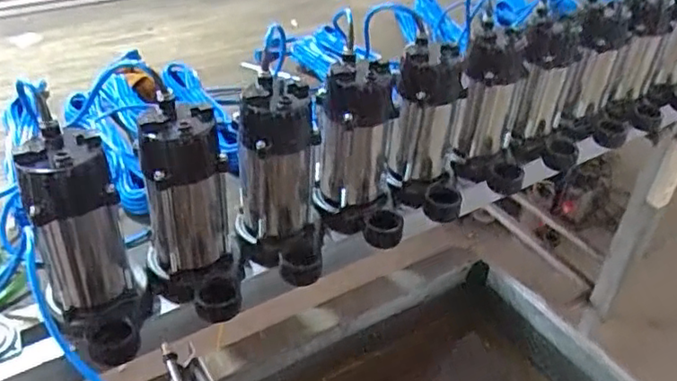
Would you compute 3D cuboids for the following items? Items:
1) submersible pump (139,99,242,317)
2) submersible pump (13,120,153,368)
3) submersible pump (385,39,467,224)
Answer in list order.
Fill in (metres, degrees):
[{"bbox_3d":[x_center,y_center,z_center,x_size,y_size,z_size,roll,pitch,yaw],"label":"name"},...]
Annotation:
[{"bbox_3d":[-0.176,0.033,0.744,0.108,0.231,0.144,-9,39,-17],"label":"submersible pump"},{"bbox_3d":[-0.276,0.063,0.690,0.105,0.226,0.146,-15,41,-24],"label":"submersible pump"},{"bbox_3d":[0.140,-0.087,0.926,0.118,0.230,0.118,10,37,8],"label":"submersible pump"}]

